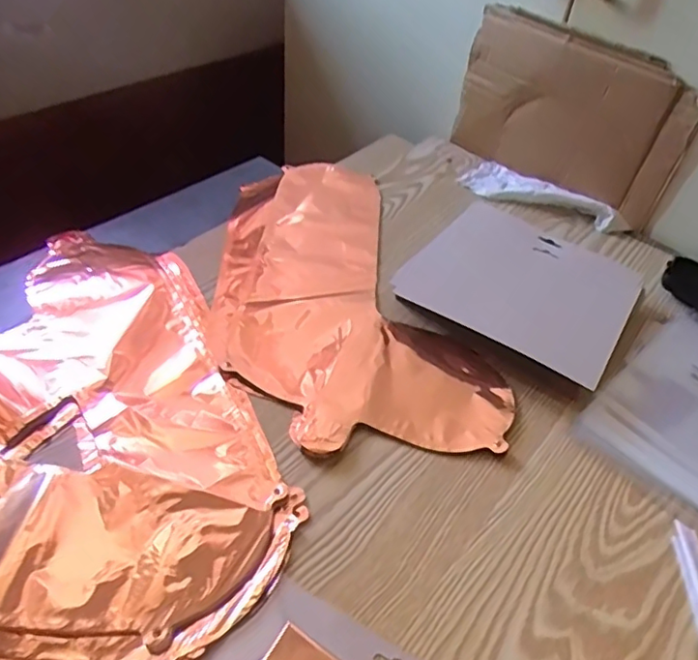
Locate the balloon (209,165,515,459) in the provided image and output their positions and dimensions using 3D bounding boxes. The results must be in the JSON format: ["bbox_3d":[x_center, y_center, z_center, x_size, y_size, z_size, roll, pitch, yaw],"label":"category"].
[{"bbox_3d":[-0.025,-0.049,0.582,0.220,0.012,0.426,-9,46,-16],"label":"balloon"}]

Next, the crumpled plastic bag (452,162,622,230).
[{"bbox_3d":[0.238,-0.177,0.731,0.185,0.025,0.079,23,46,16],"label":"crumpled plastic bag"}]

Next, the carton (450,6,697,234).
[{"bbox_3d":[0.254,-0.251,0.695,0.032,0.176,0.275,-32,56,-33],"label":"carton"}]

